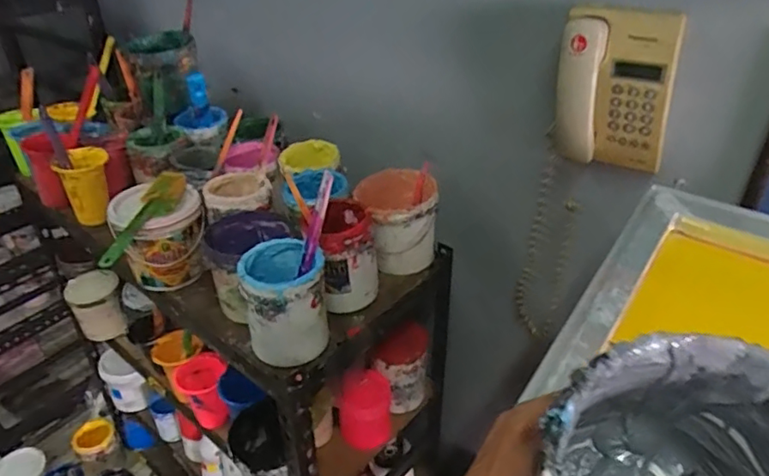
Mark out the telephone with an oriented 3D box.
[{"bbox_3d":[0.270,-0.169,0.675,0.134,0.184,0.051,13,36,18],"label":"telephone"}]

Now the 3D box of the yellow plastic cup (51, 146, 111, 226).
[{"bbox_3d":[-0.506,-0.084,0.986,0.082,0.113,0.098,-13,36,-19],"label":"yellow plastic cup"}]

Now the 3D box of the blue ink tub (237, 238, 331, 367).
[{"bbox_3d":[-0.123,0.079,0.721,0.097,0.129,0.095,0,34,0],"label":"blue ink tub"}]

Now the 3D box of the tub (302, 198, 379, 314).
[{"bbox_3d":[-0.059,0.027,0.804,0.097,0.130,0.110,-7,35,-11],"label":"tub"}]

